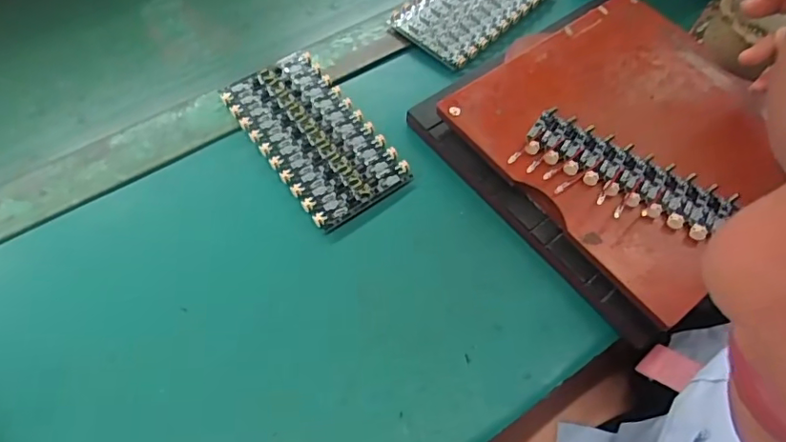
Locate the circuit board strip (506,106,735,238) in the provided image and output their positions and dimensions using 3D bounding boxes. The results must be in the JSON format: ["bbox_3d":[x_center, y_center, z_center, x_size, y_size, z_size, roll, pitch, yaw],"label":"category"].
[{"bbox_3d":[0.166,-0.031,0.403,0.147,0.011,0.065,28,62,14],"label":"circuit board strip"}]

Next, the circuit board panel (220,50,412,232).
[{"bbox_3d":[-0.065,-0.072,0.461,0.087,0.015,0.163,-32,65,-19],"label":"circuit board panel"}]

